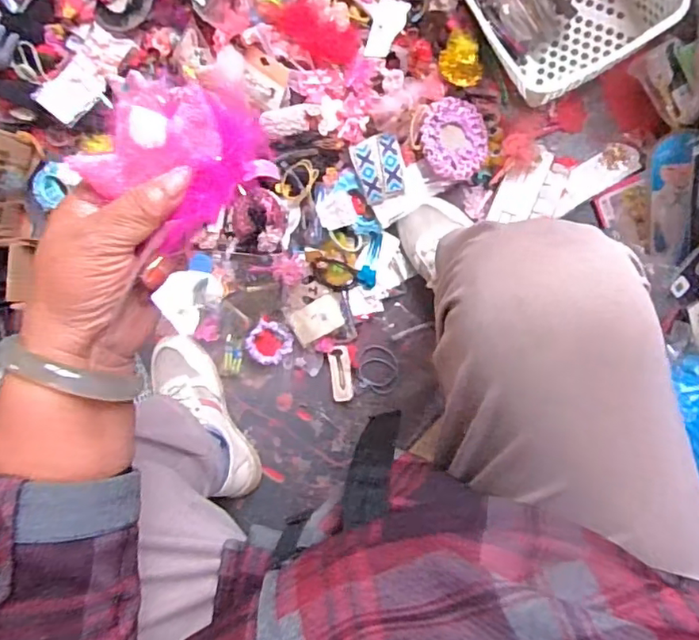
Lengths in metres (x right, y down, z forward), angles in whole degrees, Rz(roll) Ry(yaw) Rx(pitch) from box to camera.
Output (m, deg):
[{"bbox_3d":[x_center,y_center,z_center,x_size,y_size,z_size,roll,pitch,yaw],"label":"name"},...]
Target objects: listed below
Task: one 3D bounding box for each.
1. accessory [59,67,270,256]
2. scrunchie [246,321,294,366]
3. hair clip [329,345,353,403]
[{"bbox_3d":[-0.090,-0.085,0.300,0.068,0.039,0.084,33,97,4],"label":"accessory"},{"bbox_3d":[-0.110,0.033,0.787,0.061,0.016,0.057,28,89,-15],"label":"scrunchie"},{"bbox_3d":[-0.012,0.074,0.786,0.027,0.009,0.076,-5,93,8],"label":"hair clip"}]

